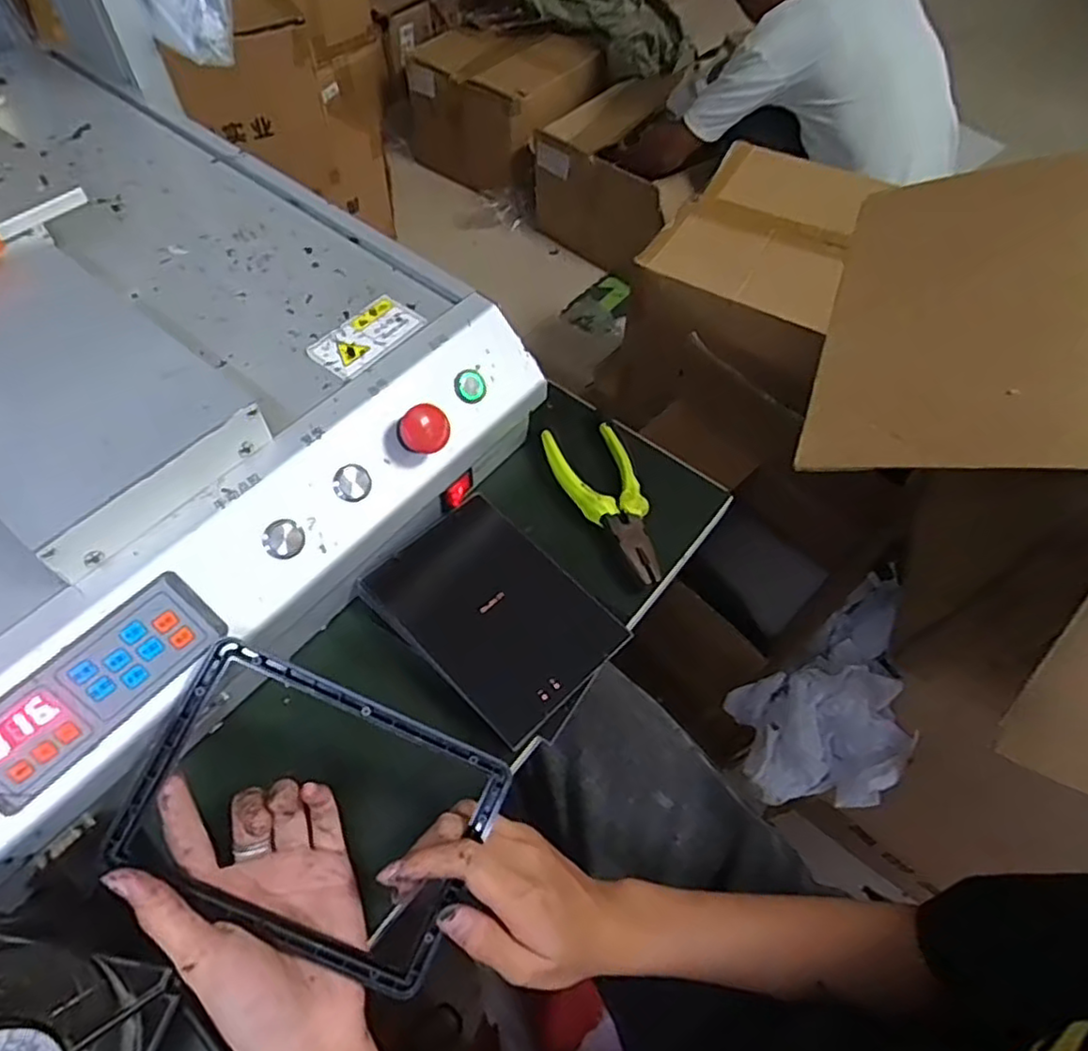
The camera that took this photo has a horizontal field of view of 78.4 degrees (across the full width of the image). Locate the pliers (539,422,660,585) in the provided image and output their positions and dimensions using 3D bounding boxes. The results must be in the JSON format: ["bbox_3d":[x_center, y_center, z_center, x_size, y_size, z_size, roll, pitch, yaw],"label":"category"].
[{"bbox_3d":[0.046,-0.017,0.483,0.055,0.012,0.137,-14,60,-12],"label":"pliers"}]

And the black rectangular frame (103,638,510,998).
[{"bbox_3d":[-0.113,0.141,0.331,0.166,0.010,0.117,26,78,-4],"label":"black rectangular frame"}]

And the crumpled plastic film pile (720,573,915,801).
[{"bbox_3d":[0.294,0.171,0.648,0.243,0.089,0.144,-33,65,-21],"label":"crumpled plastic film pile"}]

